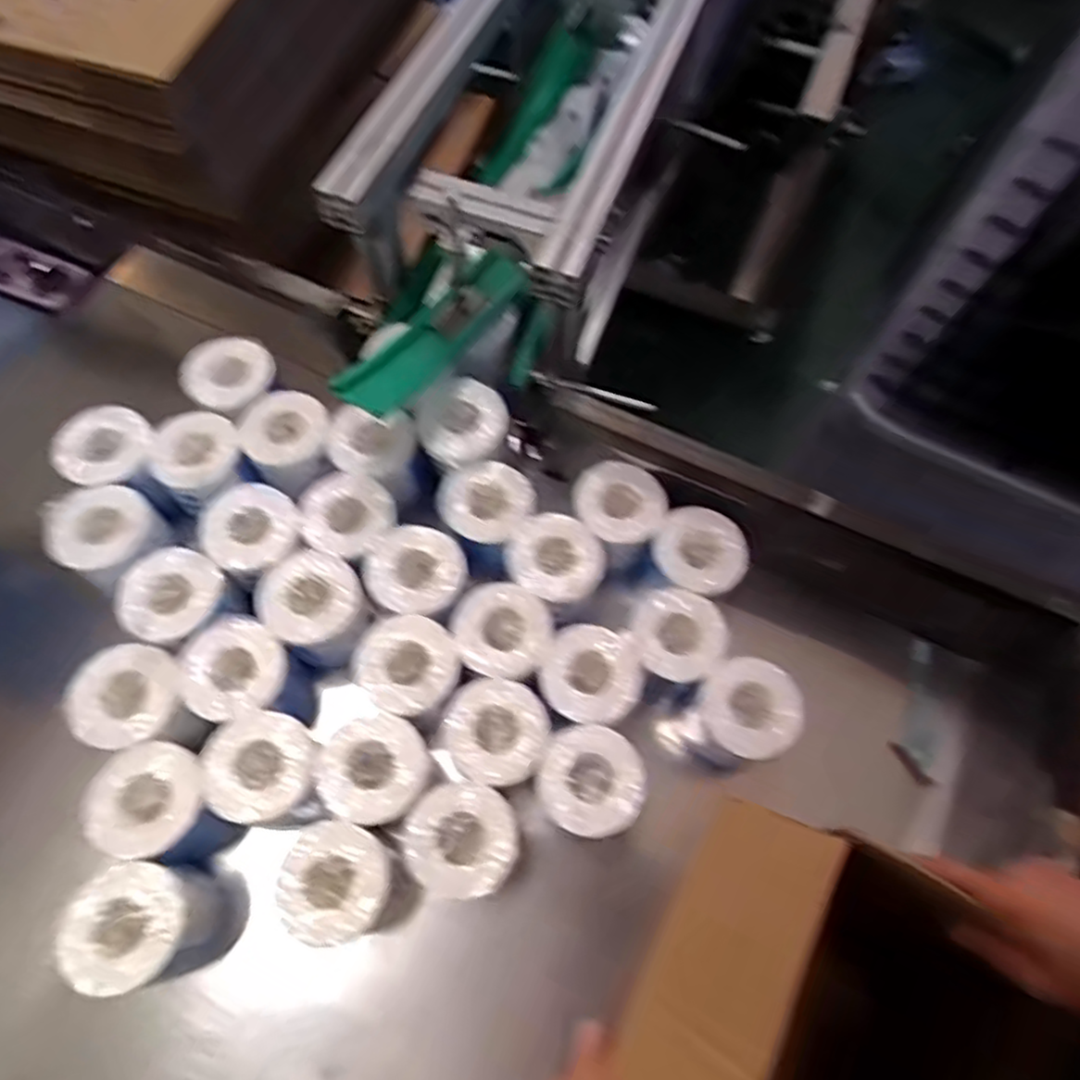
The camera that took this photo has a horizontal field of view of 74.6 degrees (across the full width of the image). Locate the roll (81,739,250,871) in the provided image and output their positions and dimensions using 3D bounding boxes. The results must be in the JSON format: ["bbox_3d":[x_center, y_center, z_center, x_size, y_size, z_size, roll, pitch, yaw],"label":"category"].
[{"bbox_3d":[-0.349,0.257,0.680,0.104,0.122,0.097,42,71,15],"label":"roll"}]

